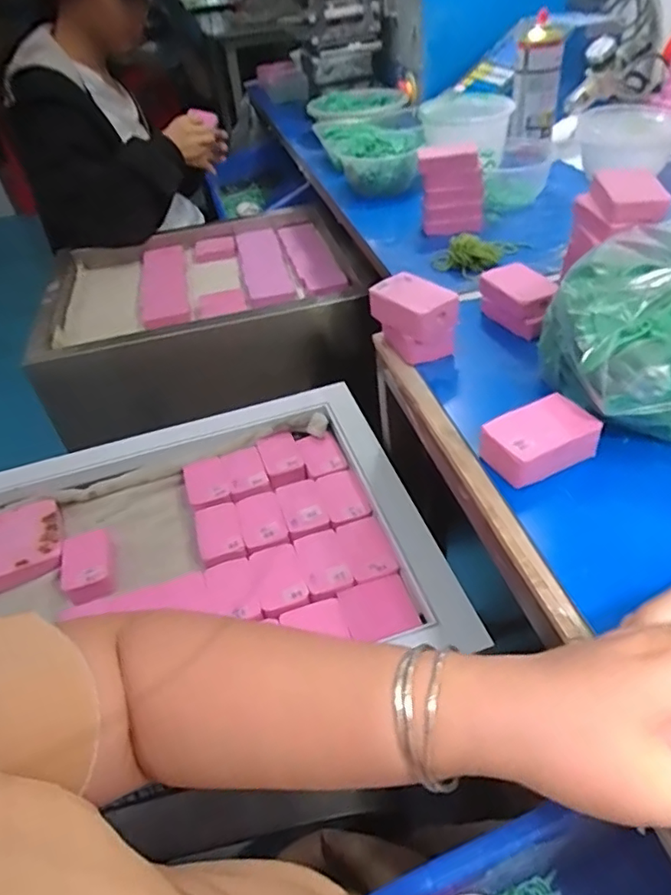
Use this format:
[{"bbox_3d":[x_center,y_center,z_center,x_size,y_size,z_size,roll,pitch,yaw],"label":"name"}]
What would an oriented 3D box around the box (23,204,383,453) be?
[{"bbox_3d":[-0.226,-0.208,0.995,0.486,0.188,0.366,-14,42,-7],"label":"box"}]

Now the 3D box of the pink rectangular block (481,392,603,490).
[{"bbox_3d":[0.141,-0.005,0.406,0.071,0.032,0.045,-22,44,-16],"label":"pink rectangular block"}]

